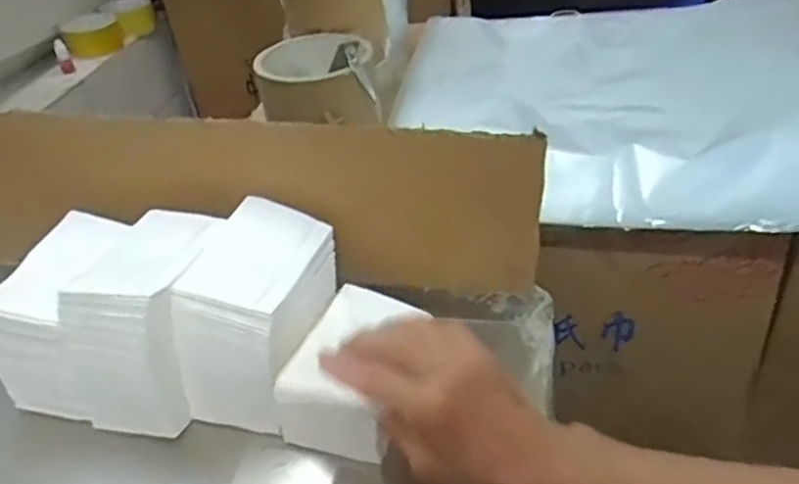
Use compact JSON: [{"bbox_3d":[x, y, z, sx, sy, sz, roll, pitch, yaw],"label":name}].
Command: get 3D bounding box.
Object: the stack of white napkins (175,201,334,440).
[{"bbox_3d":[-0.094,0.044,0.462,0.078,0.110,0.112,6,39,16],"label":"stack of white napkins"}]

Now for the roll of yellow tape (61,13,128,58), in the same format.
[{"bbox_3d":[-0.521,-0.351,1.157,0.097,0.042,0.116,-24,40,-21],"label":"roll of yellow tape"}]

